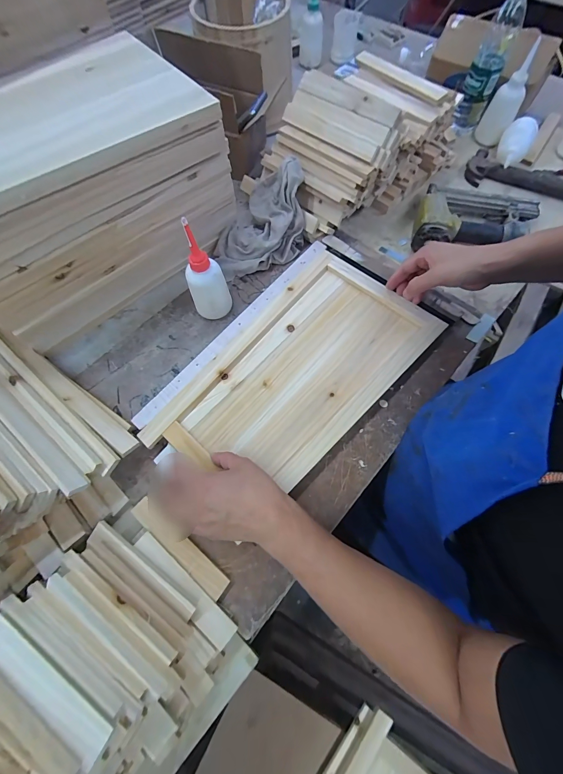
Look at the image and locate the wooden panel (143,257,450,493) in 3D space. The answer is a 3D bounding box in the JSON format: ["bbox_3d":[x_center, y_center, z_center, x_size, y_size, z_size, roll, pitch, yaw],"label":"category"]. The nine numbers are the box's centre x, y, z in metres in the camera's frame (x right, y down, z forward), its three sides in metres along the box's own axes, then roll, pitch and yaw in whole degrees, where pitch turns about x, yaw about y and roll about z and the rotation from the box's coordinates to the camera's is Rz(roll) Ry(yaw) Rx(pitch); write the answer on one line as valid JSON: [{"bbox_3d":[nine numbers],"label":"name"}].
[{"bbox_3d":[0.023,-0.031,0.463,0.243,0.021,0.432,43,76,15],"label":"wooden panel"}]

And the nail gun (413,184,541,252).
[{"bbox_3d":[0.368,-0.313,0.560,0.220,0.060,0.154,15,70,6],"label":"nail gun"}]

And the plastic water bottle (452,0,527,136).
[{"bbox_3d":[0.428,-0.668,0.601,0.065,0.205,0.082,25,72,9],"label":"plastic water bottle"}]

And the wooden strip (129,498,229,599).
[{"bbox_3d":[-0.131,0.201,0.377,0.155,0.011,0.025,36,74,13],"label":"wooden strip"}]

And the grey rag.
[{"bbox_3d":[-0.041,-0.316,0.553,0.157,0.113,0.212,1,69,0],"label":"grey rag"}]

